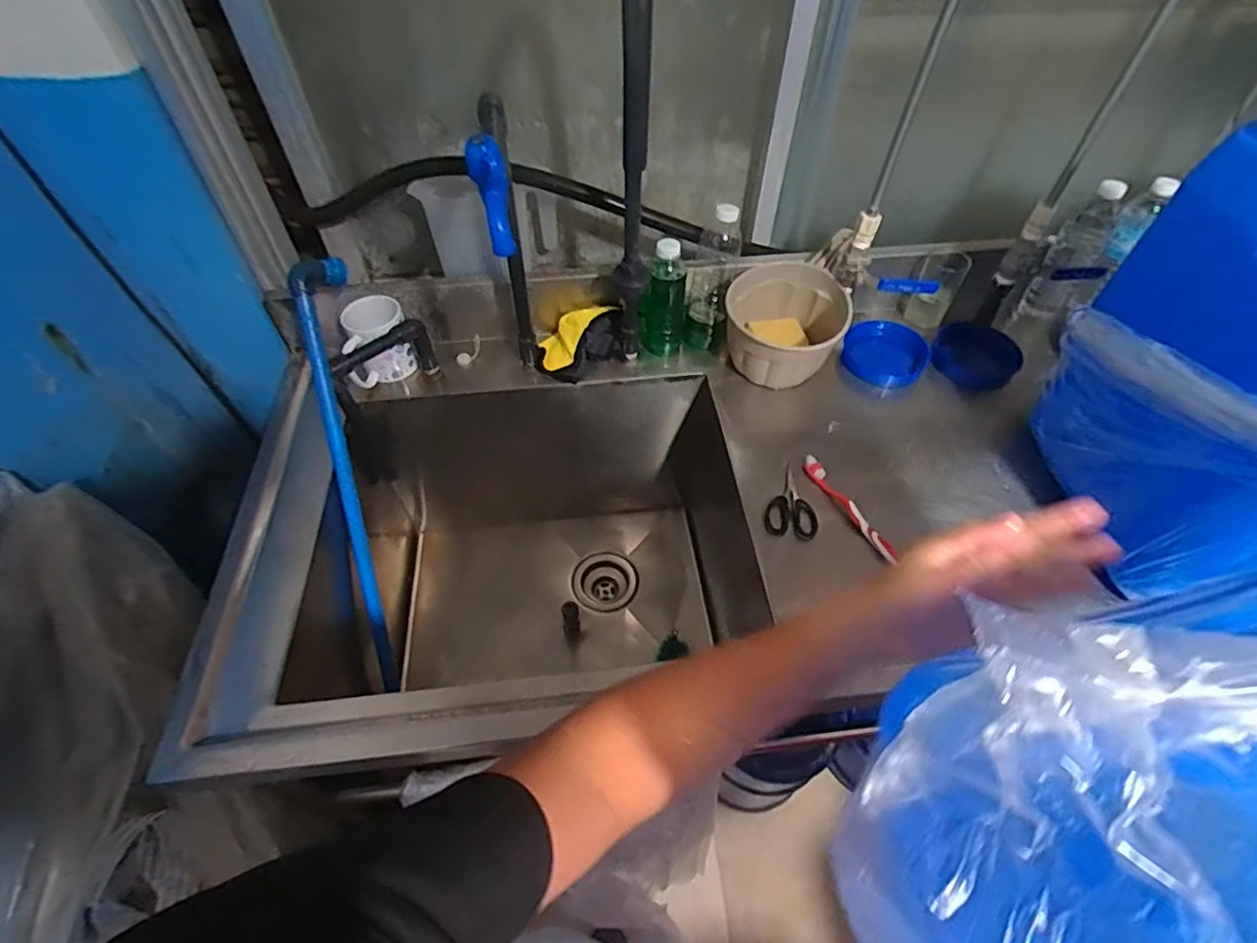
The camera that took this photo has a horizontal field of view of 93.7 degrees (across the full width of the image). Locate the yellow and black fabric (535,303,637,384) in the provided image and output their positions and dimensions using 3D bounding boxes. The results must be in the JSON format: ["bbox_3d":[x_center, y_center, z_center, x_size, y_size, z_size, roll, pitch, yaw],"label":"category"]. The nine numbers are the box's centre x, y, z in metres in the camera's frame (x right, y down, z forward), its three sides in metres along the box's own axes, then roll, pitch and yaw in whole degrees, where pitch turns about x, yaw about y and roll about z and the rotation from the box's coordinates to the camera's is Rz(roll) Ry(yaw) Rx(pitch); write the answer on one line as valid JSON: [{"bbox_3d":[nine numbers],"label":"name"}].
[{"bbox_3d":[-0.074,-0.201,0.901,0.147,0.059,0.100,-20,54,-16],"label":"yellow and black fabric"}]

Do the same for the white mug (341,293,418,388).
[{"bbox_3d":[-0.372,-0.187,0.864,0.103,0.099,0.085,-29,57,-21],"label":"white mug"}]

